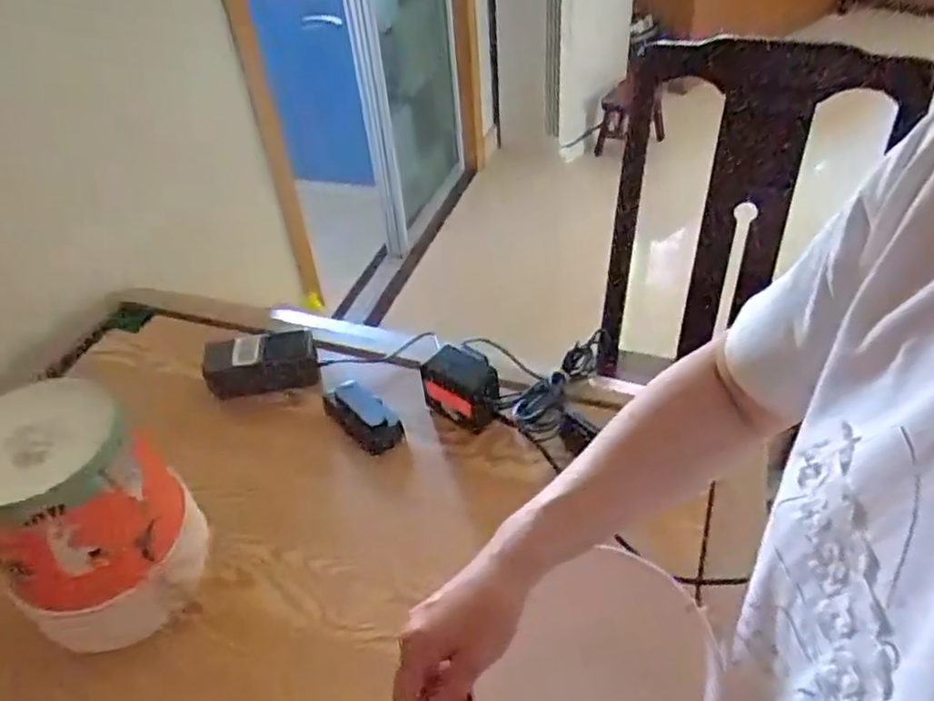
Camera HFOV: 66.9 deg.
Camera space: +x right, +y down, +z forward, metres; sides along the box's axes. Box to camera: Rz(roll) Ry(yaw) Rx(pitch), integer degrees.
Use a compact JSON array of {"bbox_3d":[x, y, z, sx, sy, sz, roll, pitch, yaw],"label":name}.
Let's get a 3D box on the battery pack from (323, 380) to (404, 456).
[{"bbox_3d":[-0.119,0.077,0.815,0.052,0.024,0.109,-34,50,-29],"label":"battery pack"}]

